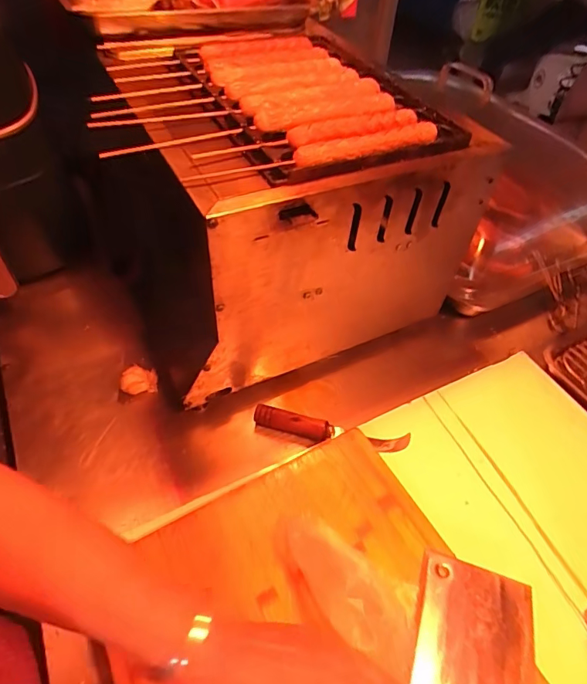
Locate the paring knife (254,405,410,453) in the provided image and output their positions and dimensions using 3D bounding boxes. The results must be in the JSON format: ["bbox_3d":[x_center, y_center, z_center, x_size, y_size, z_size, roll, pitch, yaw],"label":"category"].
[{"bbox_3d":[0.044,0.102,0.517,0.183,0.015,0.026,9,52,4],"label":"paring knife"}]

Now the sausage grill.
[{"bbox_3d":[-0.026,-0.185,0.560,0.378,0.255,0.344,-22,56,-19],"label":"sausage grill"}]

